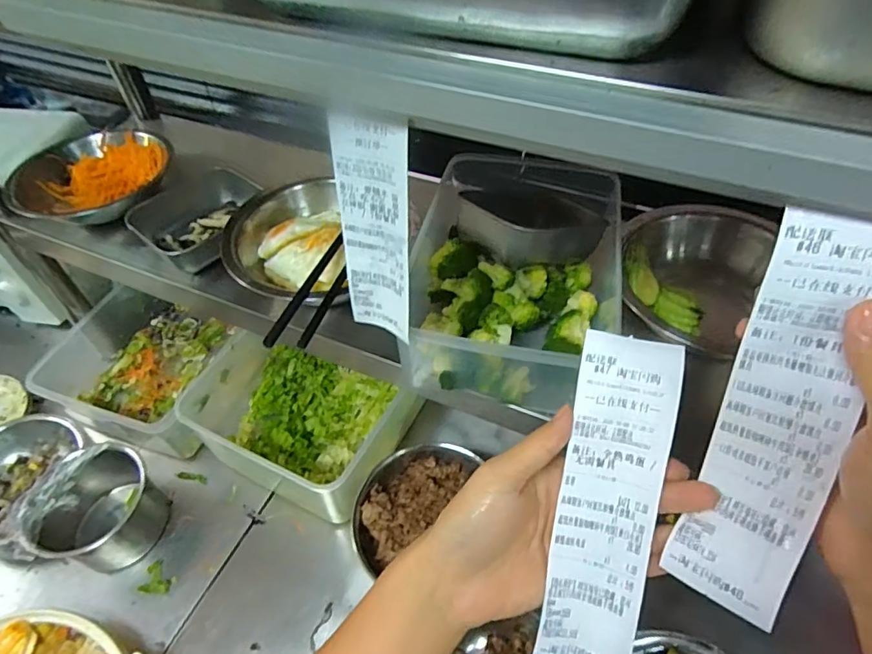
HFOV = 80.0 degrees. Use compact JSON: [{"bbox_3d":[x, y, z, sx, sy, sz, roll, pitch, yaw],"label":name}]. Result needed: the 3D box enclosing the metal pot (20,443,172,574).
[{"bbox_3d":[-0.416,0.227,0.646,0.122,0.112,0.130,-1,49,1],"label":"metal pot"}]

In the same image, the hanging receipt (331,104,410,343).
[{"bbox_3d":[-0.040,-0.061,0.348,0.052,0.165,0.007,19,45,19],"label":"hanging receipt"}]

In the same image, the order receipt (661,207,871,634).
[{"bbox_3d":[0.166,0.045,0.249,0.053,0.191,0.045,12,14,12],"label":"order receipt"}]

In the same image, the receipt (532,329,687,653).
[{"bbox_3d":[0.098,0.104,0.298,0.052,0.015,0.195,9,92,9],"label":"receipt"}]

